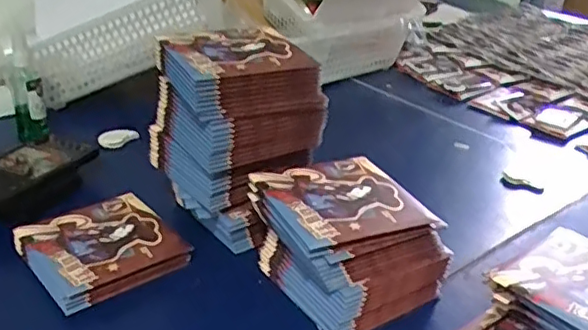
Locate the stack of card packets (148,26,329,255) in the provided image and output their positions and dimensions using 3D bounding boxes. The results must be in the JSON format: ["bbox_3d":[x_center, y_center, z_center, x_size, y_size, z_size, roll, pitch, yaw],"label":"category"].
[{"bbox_3d":[-0.058,-0.032,0.587,0.116,0.167,0.122,-15,33,-30],"label":"stack of card packets"}]

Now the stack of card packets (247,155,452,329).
[{"bbox_3d":[0.047,0.063,0.528,0.137,0.096,0.125,-11,32,-24],"label":"stack of card packets"}]

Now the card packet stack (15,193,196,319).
[{"bbox_3d":[-0.176,0.071,0.559,0.121,0.023,0.112,-17,34,-33],"label":"card packet stack"}]

